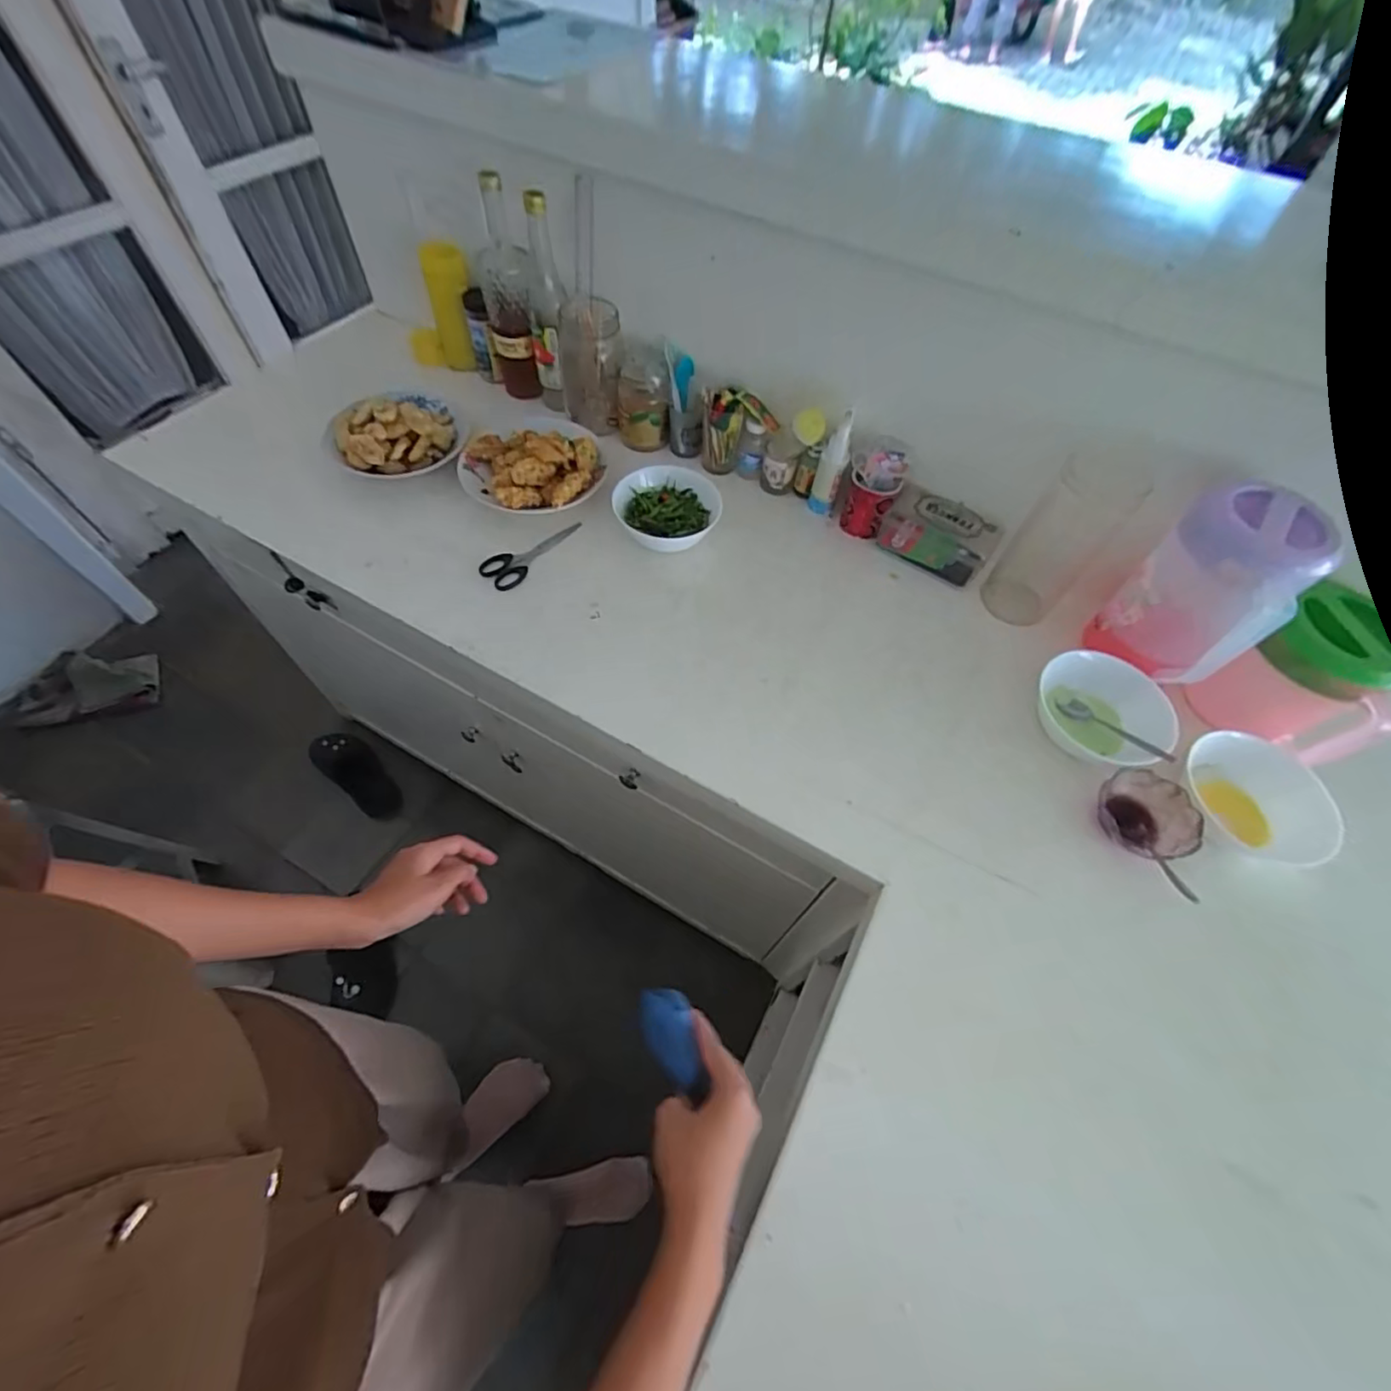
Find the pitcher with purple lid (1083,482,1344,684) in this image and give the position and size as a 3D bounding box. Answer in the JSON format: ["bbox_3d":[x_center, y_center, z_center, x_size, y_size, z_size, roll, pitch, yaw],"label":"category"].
[{"bbox_3d":[0.558,-0.113,0.664,0.122,0.198,0.126,2,57,-3],"label":"pitcher with purple lid"}]

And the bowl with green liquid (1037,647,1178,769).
[{"bbox_3d":[0.474,0.017,0.699,0.119,0.053,0.144,-28,63,-20],"label":"bowl with green liquid"}]

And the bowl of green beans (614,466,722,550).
[{"bbox_3d":[-0.041,-0.253,0.837,0.141,0.048,0.142,2,57,-3],"label":"bowl of green beans"}]

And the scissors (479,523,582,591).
[{"bbox_3d":[-0.219,-0.200,0.815,0.055,0.009,0.157,33,61,17],"label":"scissors"}]

